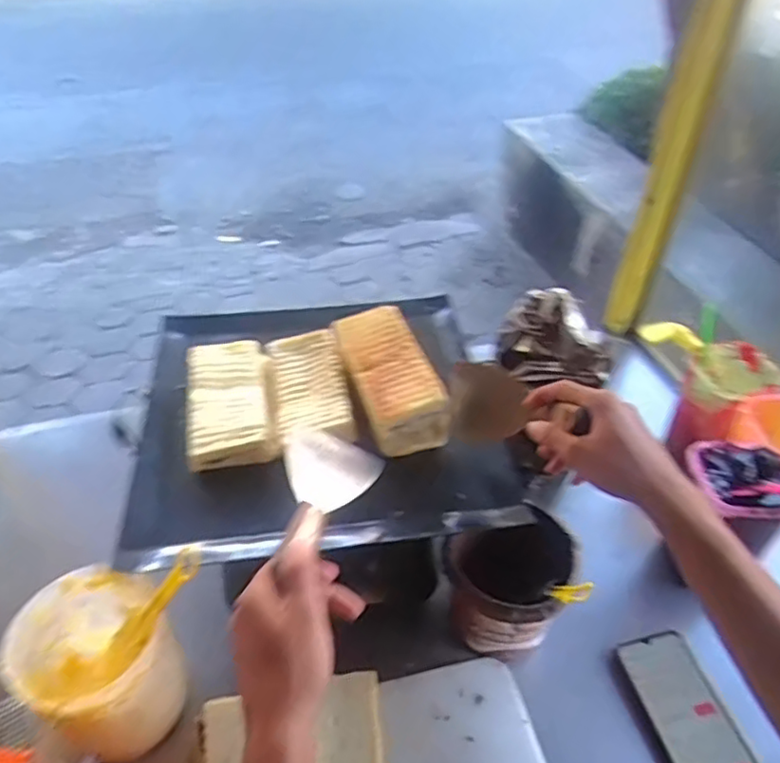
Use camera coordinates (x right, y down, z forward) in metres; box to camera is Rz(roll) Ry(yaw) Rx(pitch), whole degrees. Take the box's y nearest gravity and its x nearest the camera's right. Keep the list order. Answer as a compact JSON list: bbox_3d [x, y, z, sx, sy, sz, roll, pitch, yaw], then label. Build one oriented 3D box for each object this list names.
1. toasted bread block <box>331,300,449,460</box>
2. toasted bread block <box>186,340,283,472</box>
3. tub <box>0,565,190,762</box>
[{"bbox_3d":[-0.002,-0.009,0.724,0.081,0.068,0.186,-14,44,-13],"label":"toasted bread block"},{"bbox_3d":[-0.180,0.019,0.731,0.092,0.040,0.177,-10,44,-9],"label":"toasted bread block"},{"bbox_3d":[-0.262,0.262,0.590,0.120,0.126,0.129,-1,43,1],"label":"tub"}]

